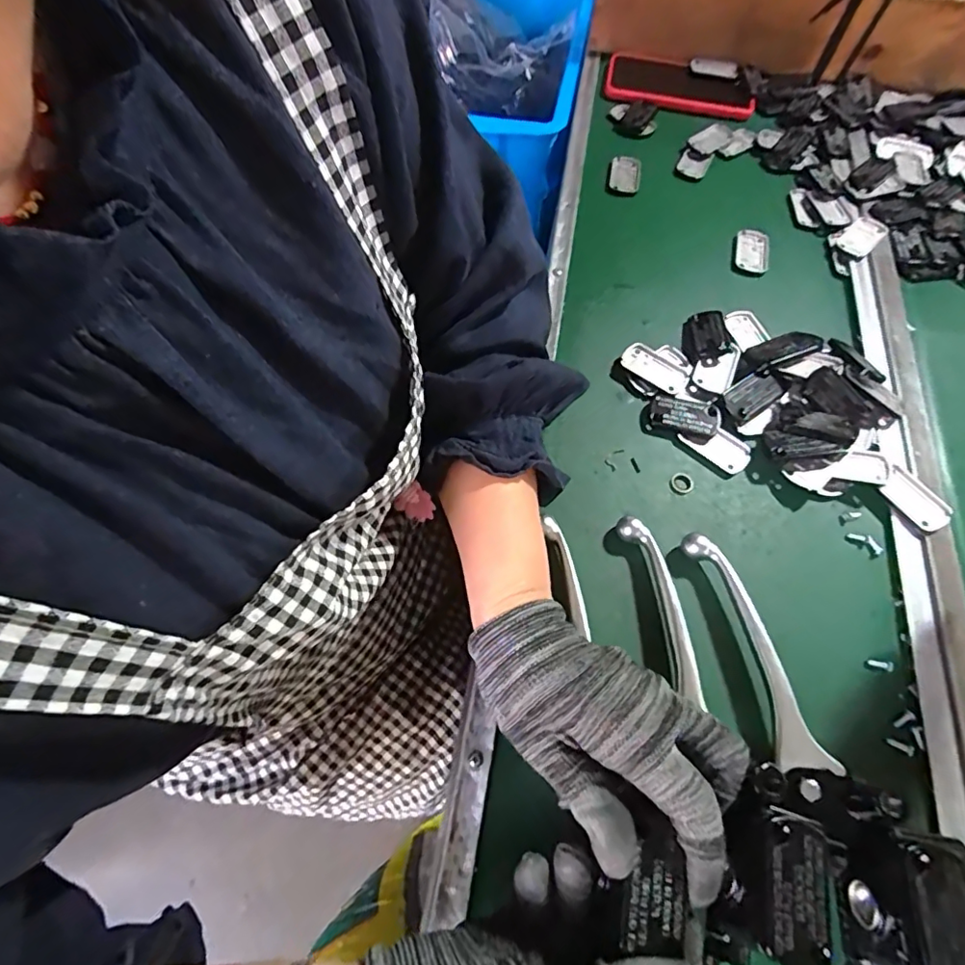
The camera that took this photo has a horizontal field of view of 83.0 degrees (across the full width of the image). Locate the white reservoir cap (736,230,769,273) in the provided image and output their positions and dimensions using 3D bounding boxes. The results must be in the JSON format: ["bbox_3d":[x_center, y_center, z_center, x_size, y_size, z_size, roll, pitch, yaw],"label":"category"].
[{"bbox_3d":[0.246,-0.211,0.497,0.027,0.009,0.048,10,63,2],"label":"white reservoir cap"}]

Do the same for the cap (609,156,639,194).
[{"bbox_3d":[0.140,-0.303,0.536,0.029,0.007,0.049,10,63,3],"label":"cap"}]

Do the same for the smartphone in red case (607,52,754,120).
[{"bbox_3d":[0.214,-0.434,0.596,0.157,0.018,0.076,9,63,2],"label":"smartphone in red case"}]

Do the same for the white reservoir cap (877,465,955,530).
[{"bbox_3d":[0.299,0.013,0.380,0.025,0.009,0.045,-35,70,-18],"label":"white reservoir cap"}]

